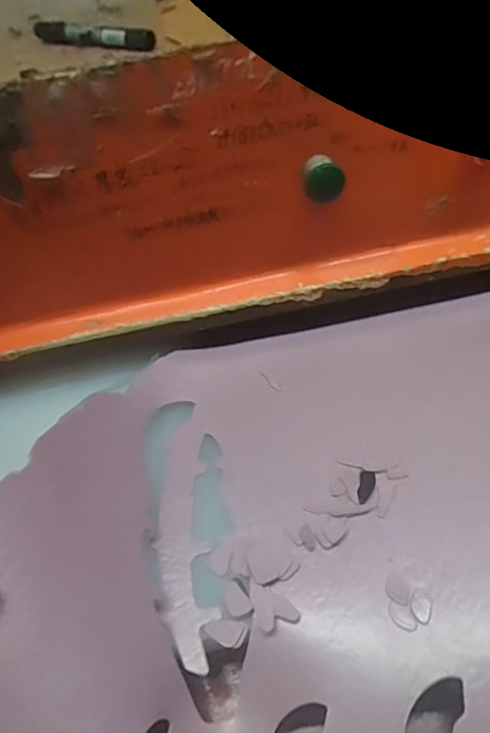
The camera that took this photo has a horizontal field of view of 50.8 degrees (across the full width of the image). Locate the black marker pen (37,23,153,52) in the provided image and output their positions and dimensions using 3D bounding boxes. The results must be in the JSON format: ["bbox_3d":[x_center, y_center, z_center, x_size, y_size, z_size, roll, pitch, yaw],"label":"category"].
[{"bbox_3d":[-0.118,-0.257,0.401,0.115,0.014,0.018,24,54,25],"label":"black marker pen"}]

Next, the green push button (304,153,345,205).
[{"bbox_3d":[0.070,-0.163,0.452,0.033,0.036,0.025,0,48,6],"label":"green push button"}]

